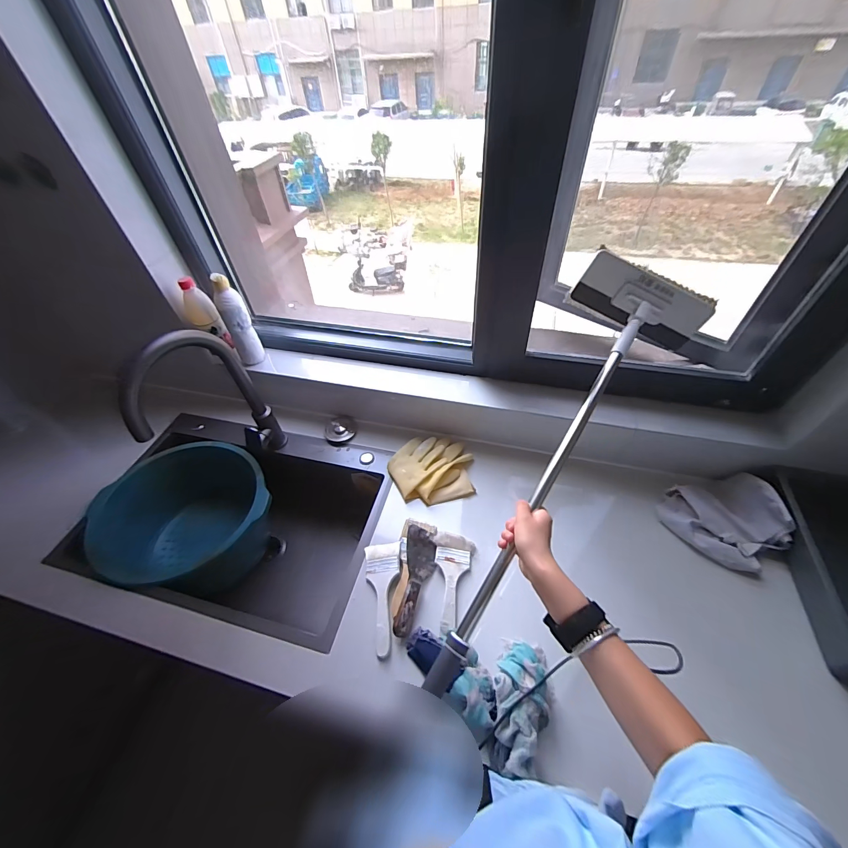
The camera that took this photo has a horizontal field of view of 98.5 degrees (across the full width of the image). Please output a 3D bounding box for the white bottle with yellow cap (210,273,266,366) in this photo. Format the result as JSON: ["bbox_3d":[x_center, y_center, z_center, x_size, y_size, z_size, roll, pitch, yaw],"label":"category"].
[{"bbox_3d":[-0.461,-0.255,0.902,0.062,0.225,0.053,-23,52,-16],"label":"white bottle with yellow cap"}]

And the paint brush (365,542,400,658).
[{"bbox_3d":[-0.073,0.321,0.692,0.068,0.015,0.197,-8,49,-3],"label":"paint brush"}]

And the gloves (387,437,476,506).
[{"bbox_3d":[0.017,0.106,0.872,0.190,0.030,0.172,-4,49,0],"label":"gloves"}]

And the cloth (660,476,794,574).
[{"bbox_3d":[0.598,0.193,0.728,0.197,0.074,0.172,-6,49,-1],"label":"cloth"}]

